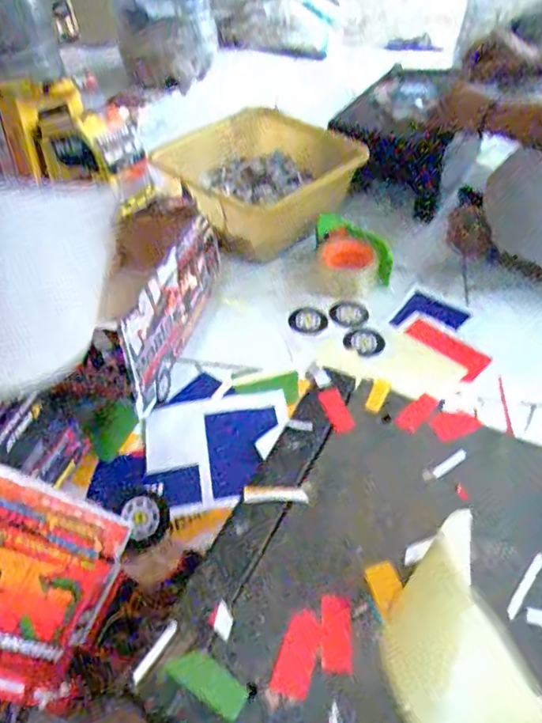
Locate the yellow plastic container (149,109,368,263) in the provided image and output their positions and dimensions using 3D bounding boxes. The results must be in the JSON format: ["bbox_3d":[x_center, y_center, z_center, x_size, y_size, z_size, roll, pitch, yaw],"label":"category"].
[{"bbox_3d":[-0.016,-0.312,0.976,0.288,0.137,0.284,-17,49,-13],"label":"yellow plastic container"}]

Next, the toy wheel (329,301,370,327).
[{"bbox_3d":[0.114,-0.069,0.825,0.054,0.011,0.047,-1,47,2],"label":"toy wheel"}]

